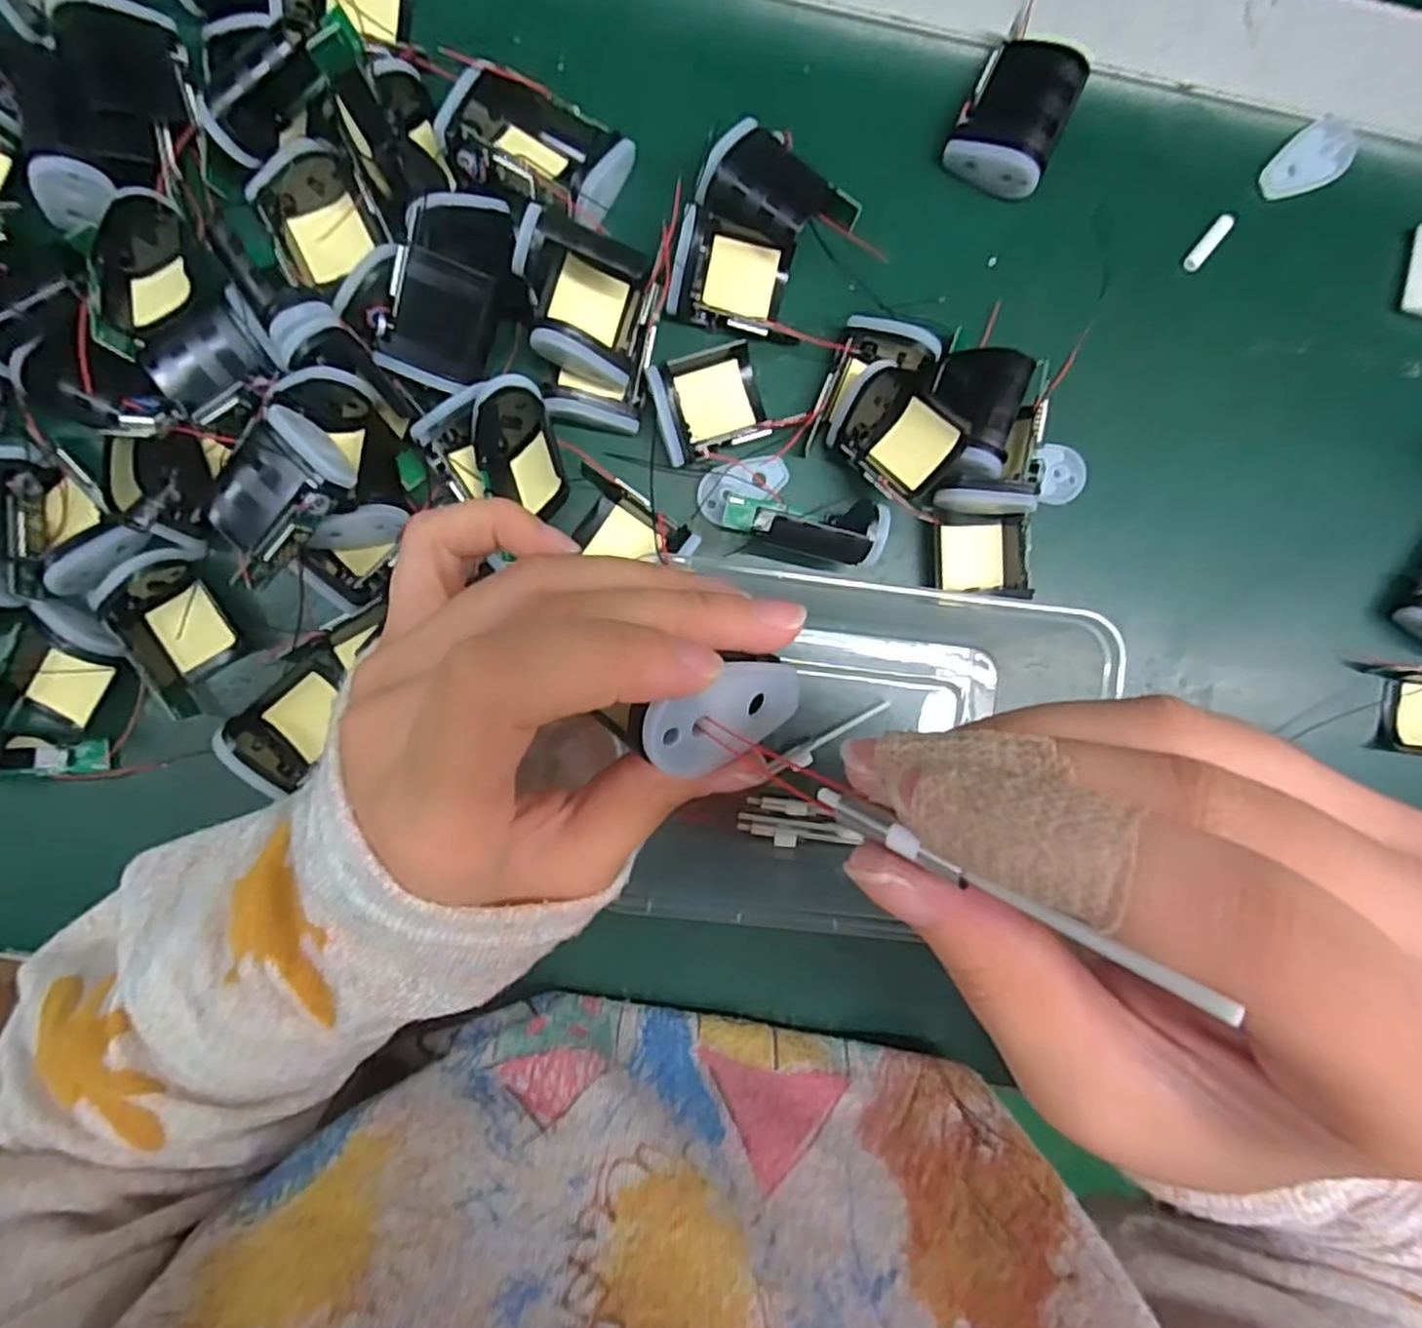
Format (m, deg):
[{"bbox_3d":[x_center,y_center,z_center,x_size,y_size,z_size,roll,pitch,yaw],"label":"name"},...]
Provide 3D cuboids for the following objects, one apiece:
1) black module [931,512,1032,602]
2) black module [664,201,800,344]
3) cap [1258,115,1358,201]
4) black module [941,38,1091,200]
[{"bbox_3d":[0.103,-0.041,0.280,0.034,0.015,0.030,1,93,-4],"label":"black module"},{"bbox_3d":[0.009,-0.140,0.268,0.046,0.019,0.033,9,92,-4],"label":"black module"},{"bbox_3d":[0.230,-0.193,0.283,0.036,0.006,0.022,-39,94,-1],"label":"cap"},{"bbox_3d":[0.110,-0.199,0.269,0.036,0.023,0.041,23,91,-4],"label":"black module"}]

